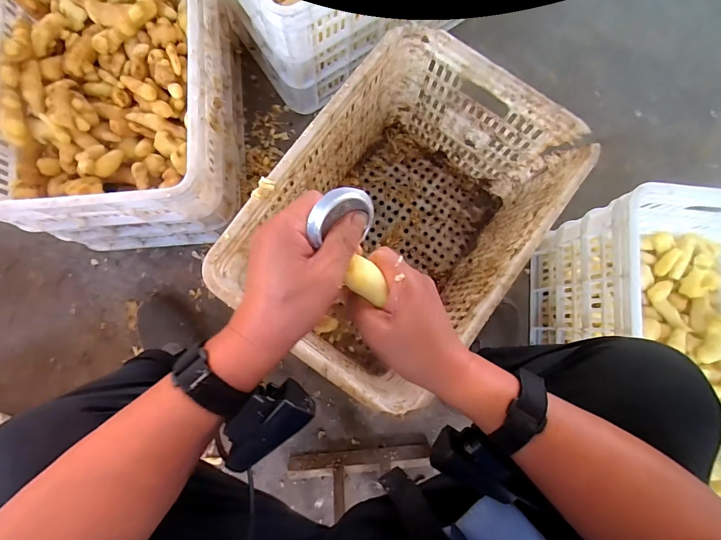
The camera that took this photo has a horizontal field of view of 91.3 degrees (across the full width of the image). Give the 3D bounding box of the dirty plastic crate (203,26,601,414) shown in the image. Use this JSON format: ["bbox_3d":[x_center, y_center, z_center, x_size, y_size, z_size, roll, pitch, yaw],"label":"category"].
[{"bbox_3d":[0.070,-0.088,0.645,0.363,0.291,0.482,37,81,2],"label":"dirty plastic crate"}]

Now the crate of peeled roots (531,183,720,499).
[{"bbox_3d":[0.553,0.156,0.623,0.364,0.300,0.515,6,82,-3],"label":"crate of peeled roots"}]

